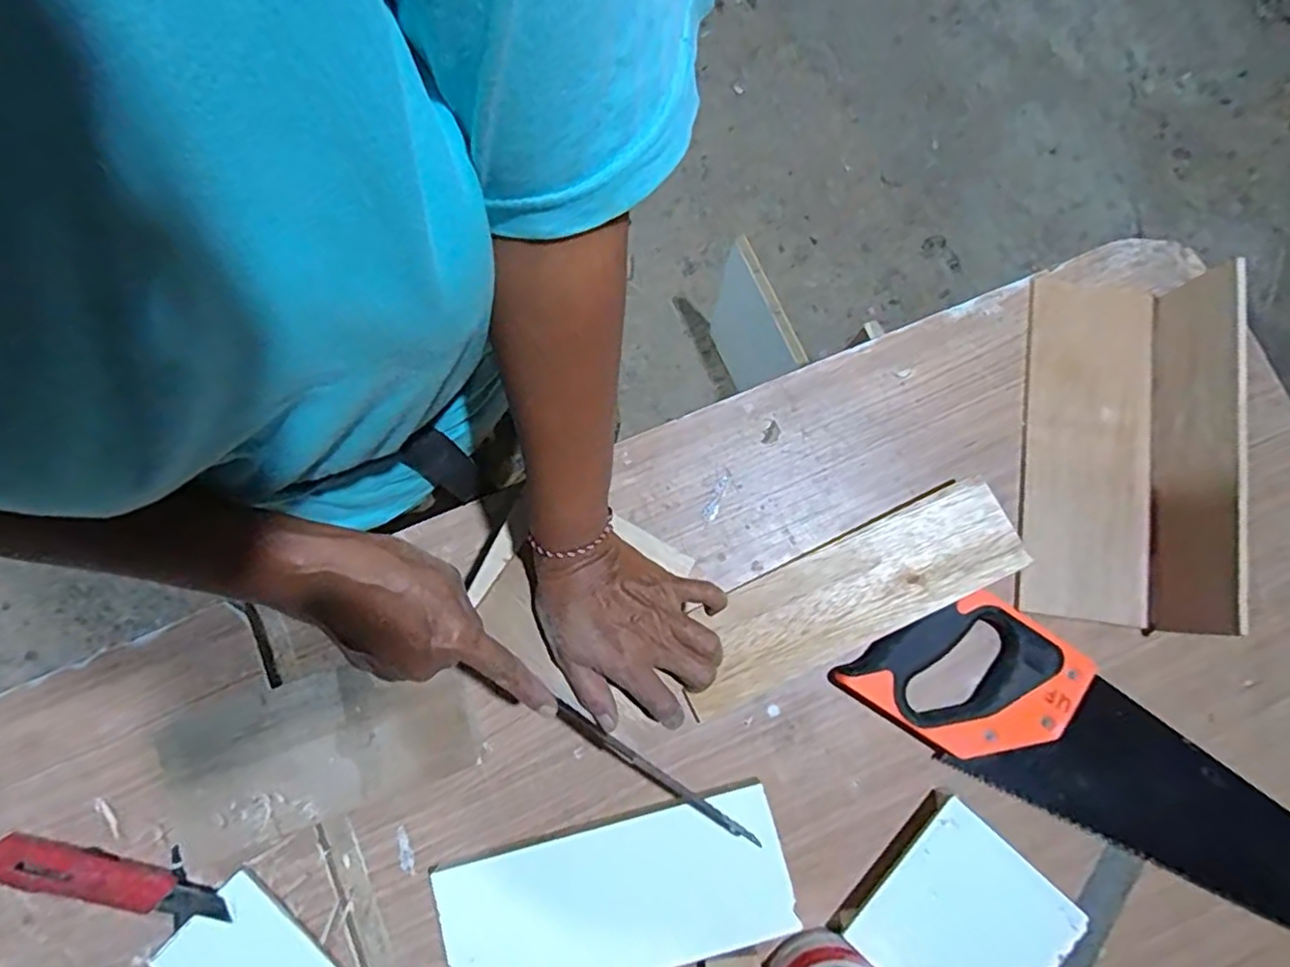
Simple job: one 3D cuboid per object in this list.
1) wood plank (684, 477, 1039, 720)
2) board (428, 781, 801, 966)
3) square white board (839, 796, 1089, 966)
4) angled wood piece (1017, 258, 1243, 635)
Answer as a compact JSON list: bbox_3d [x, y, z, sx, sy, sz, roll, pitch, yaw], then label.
[{"bbox_3d":[0.142,0.082,0.475,0.252,0.011,0.074,-29,81,1],"label":"wood plank"},{"bbox_3d":[-0.019,0.280,0.443,0.228,0.014,0.094,-14,76,-4],"label":"board"},{"bbox_3d":[0.213,0.297,0.447,0.116,0.021,0.119,43,82,6],"label":"square white board"},{"bbox_3d":[0.344,-0.038,0.474,0.106,0.079,0.269,9,80,1],"label":"angled wood piece"}]

